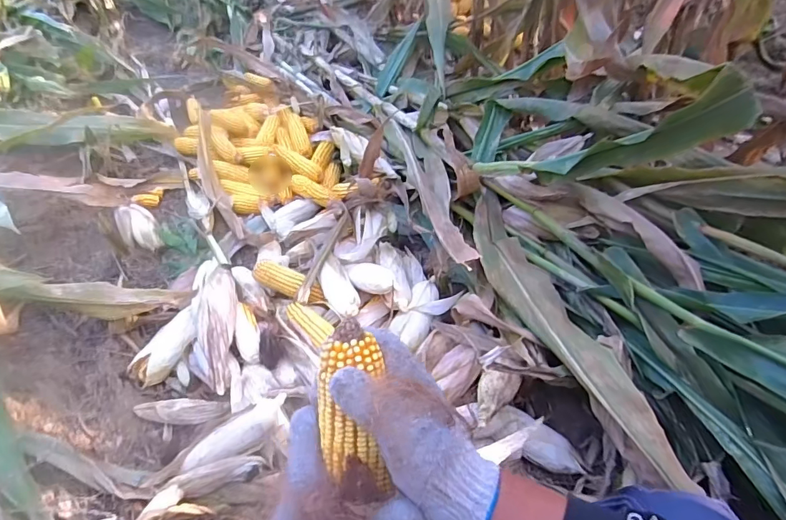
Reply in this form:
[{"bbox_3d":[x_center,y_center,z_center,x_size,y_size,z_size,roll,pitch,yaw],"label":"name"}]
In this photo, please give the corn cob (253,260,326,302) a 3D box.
[{"bbox_3d":[-0.234,0.048,1.036,0.181,0.056,0.059,24,54,9],"label":"corn cob"}]

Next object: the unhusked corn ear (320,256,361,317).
[{"bbox_3d":[-0.121,0.067,1.003,0.064,0.049,0.171,-20,50,-12],"label":"unhusked corn ear"}]

